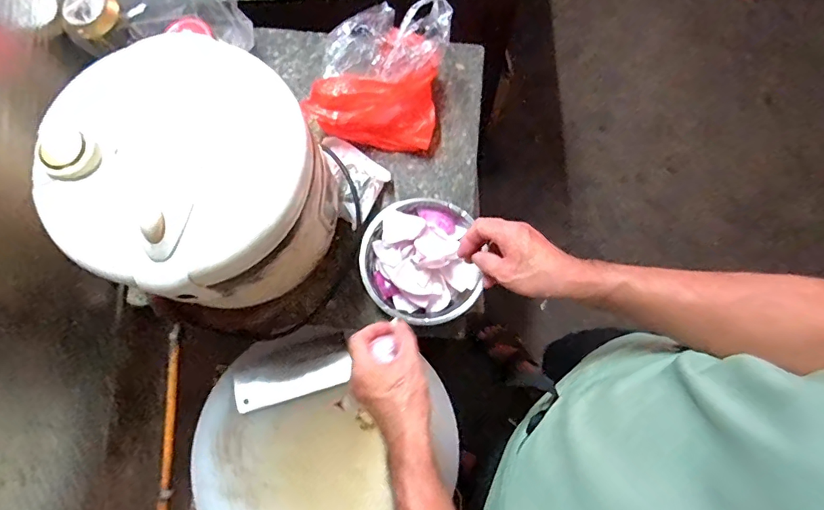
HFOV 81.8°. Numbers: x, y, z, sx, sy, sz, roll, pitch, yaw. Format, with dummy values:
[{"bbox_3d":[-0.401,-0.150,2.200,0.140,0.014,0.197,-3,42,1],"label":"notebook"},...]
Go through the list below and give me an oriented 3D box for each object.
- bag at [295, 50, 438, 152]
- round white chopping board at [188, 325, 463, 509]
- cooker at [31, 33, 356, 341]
[{"bbox_3d":[-0.053,-0.208,0.648,0.176,0.084,0.105,0,76,1],"label":"bag"},{"bbox_3d":[-0.127,0.273,0.670,0.337,0.043,0.334,0,76,1],"label":"round white chopping board"},{"bbox_3d":[-0.212,-0.058,0.546,0.248,0.252,0.269,2,76,2],"label":"cooker"}]

